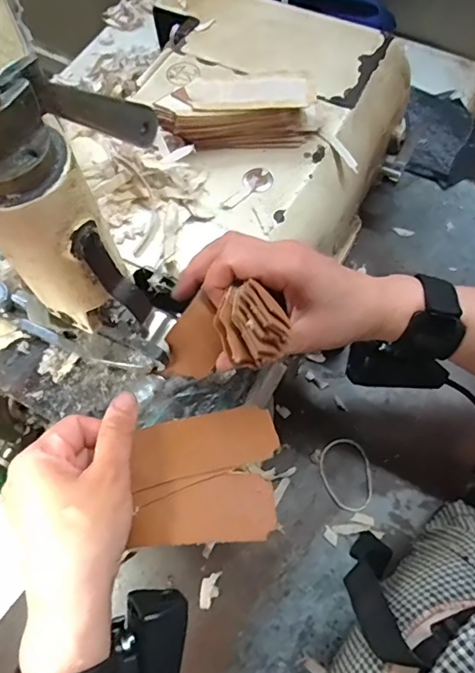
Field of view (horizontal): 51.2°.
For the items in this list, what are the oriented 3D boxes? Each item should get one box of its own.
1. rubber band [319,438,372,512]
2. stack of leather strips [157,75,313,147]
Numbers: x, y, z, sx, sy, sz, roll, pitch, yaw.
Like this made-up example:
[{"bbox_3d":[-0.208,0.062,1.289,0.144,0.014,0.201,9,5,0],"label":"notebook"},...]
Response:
[{"bbox_3d":[0.096,0.122,0.438,0.044,0.004,0.062,-8,66,-2],"label":"rubber band"},{"bbox_3d":[0.001,-0.181,0.403,0.128,0.039,0.044,-6,66,-1],"label":"stack of leather strips"}]

